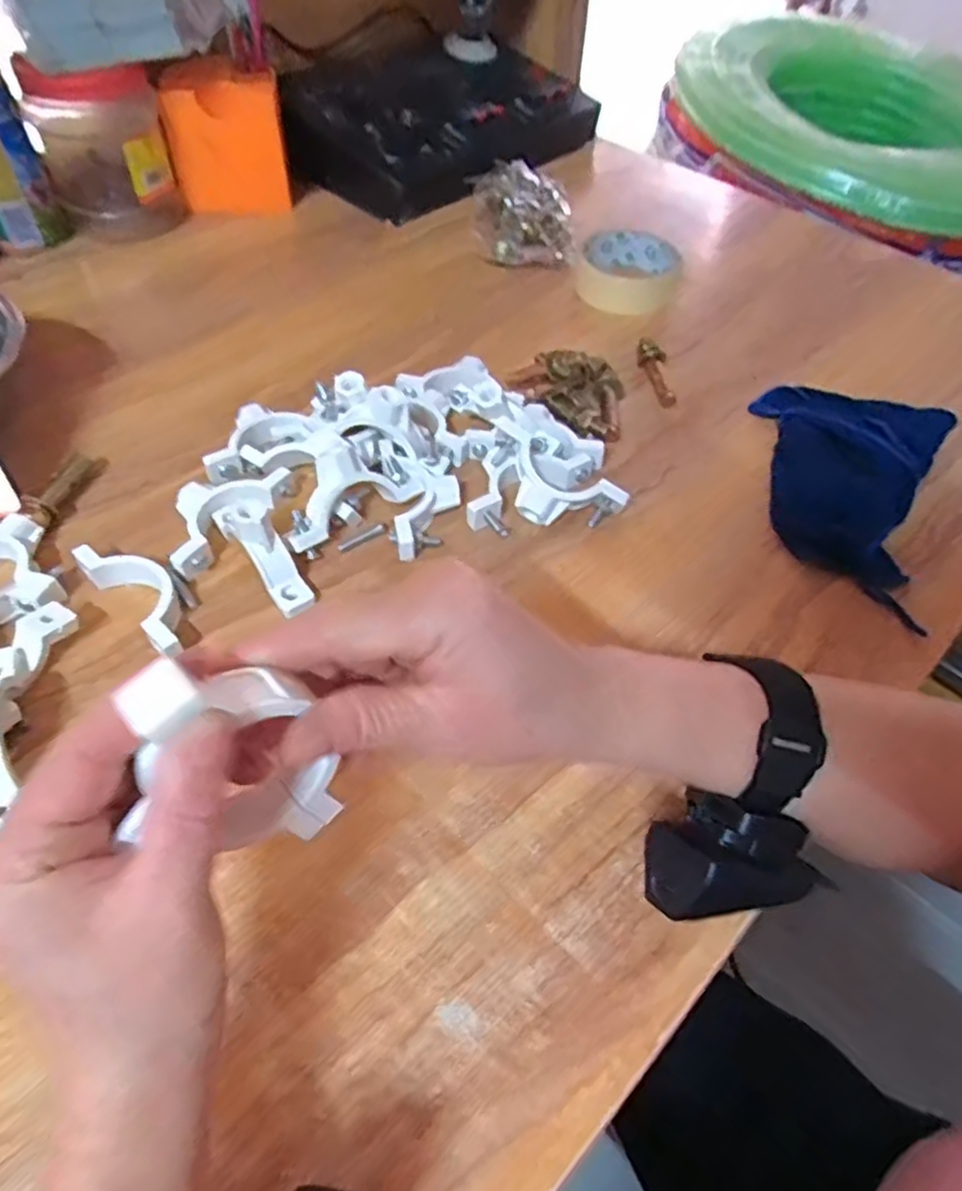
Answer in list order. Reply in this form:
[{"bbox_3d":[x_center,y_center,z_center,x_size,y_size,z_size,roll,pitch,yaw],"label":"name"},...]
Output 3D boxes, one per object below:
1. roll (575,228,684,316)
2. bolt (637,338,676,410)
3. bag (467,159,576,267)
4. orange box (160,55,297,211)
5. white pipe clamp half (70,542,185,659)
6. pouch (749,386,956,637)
[{"bbox_3d":[0.125,-0.275,0.603,0.082,0.028,0.092,13,52,8],"label":"roll"},{"bbox_3d":[0.128,-0.163,0.519,0.016,0.017,0.060,-3,52,-5],"label":"bolt"},{"bbox_3d":[0.037,-0.341,0.630,0.088,0.032,0.121,3,52,0],"label":"bag"},{"bbox_3d":[-0.228,-0.418,0.659,0.099,0.102,0.064,-3,52,-5],"label":"orange box"},{"bbox_3d":[-0.175,0.001,0.375,0.090,0.020,0.028,37,59,24],"label":"white pipe clamp half"},{"bbox_3d":[0.226,-0.076,0.453,0.116,0.028,0.171,23,54,15],"label":"pouch"}]

